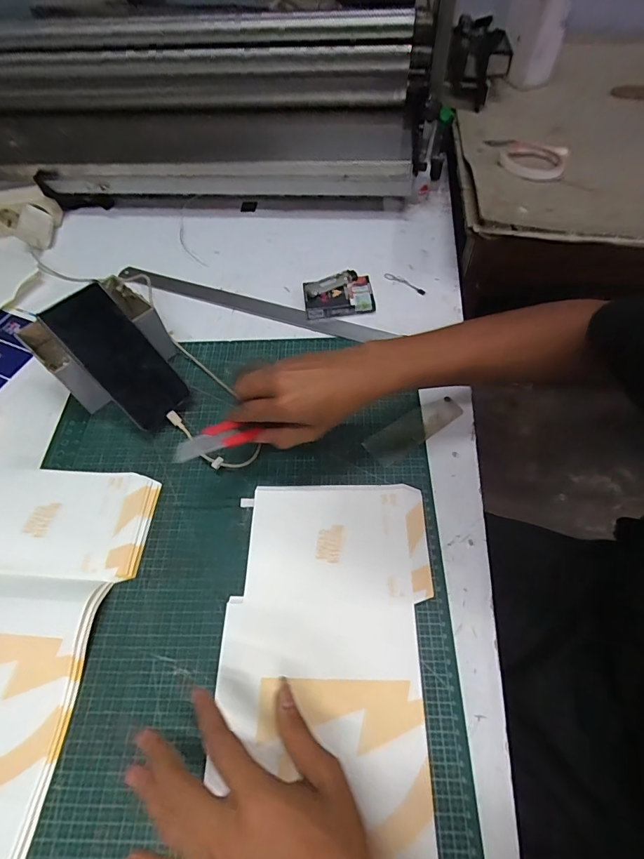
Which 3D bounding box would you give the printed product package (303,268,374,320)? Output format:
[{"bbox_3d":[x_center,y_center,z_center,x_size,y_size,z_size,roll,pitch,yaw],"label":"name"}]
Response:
[{"bbox_3d":[0.023,-0.189,0.587,0.094,0.026,0.069,-9,58,-2],"label":"printed product package"}]

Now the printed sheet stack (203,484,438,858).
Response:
[{"bbox_3d":[0.002,0.218,0.354,0.179,0.011,0.365,4,58,5],"label":"printed sheet stack"}]

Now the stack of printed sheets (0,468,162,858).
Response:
[{"bbox_3d":[-0.297,0.196,0.372,0.200,0.024,0.345,3,58,5],"label":"stack of printed sheets"}]

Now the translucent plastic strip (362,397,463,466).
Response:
[{"bbox_3d":[0.108,-0.002,0.480,0.121,0.005,0.039,-31,62,-15],"label":"translucent plastic strip"}]

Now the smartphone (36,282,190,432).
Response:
[{"bbox_3d":[-0.232,-0.083,0.476,0.078,0.014,0.165,-44,105,-12],"label":"smartphone"}]

